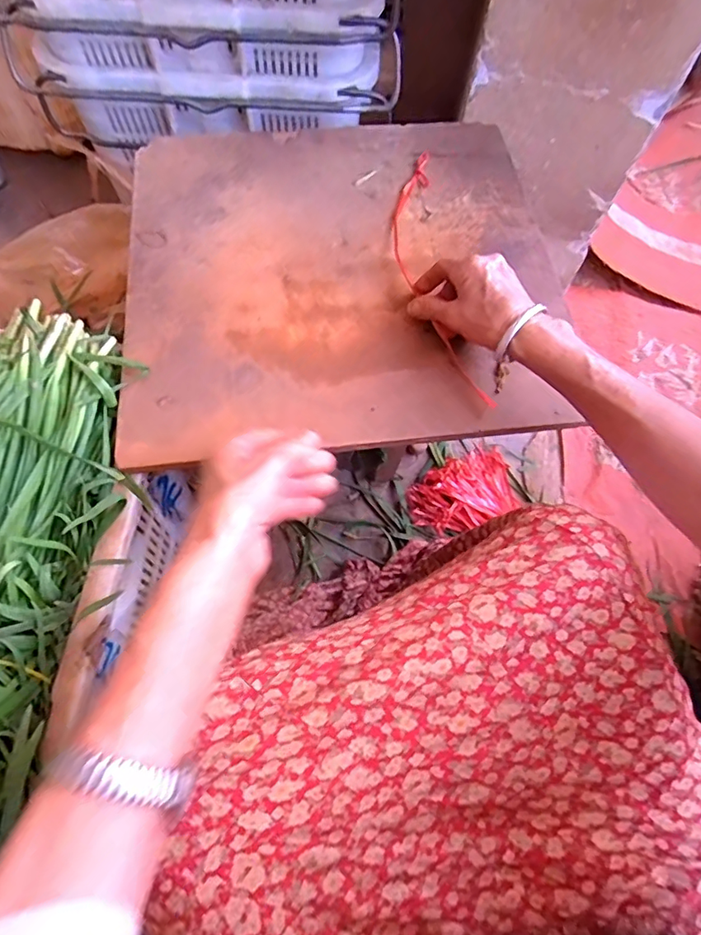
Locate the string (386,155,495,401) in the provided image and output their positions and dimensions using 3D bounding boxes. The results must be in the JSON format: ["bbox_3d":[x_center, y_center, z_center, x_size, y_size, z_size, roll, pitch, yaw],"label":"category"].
[{"bbox_3d":[0.082,-0.213,0.539,0.067,0.015,0.350,-7,63,-3],"label":"string"}]

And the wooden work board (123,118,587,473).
[{"bbox_3d":[0.000,-0.230,0.556,0.447,0.017,0.466,-5,63,-6],"label":"wooden work board"}]

